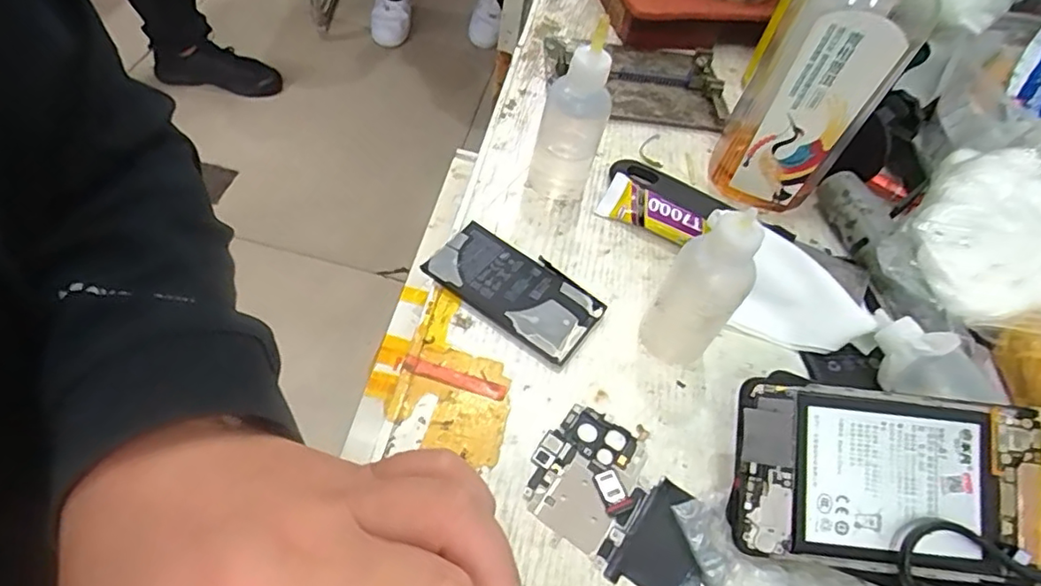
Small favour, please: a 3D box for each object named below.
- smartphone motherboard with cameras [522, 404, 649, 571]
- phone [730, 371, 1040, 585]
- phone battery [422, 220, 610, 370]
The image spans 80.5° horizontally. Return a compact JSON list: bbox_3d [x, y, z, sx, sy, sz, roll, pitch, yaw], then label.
[{"bbox_3d":[0.030,0.078,0.265,0.047,0.004,0.059,30,54,11],"label":"smartphone motherboard with cameras"},{"bbox_3d":[0.164,0.078,0.249,0.154,0.010,0.073,8,81,1],"label":"phone"},{"bbox_3d":[-0.002,-0.003,0.313,0.086,0.007,0.046,33,56,15],"label":"phone battery"}]

